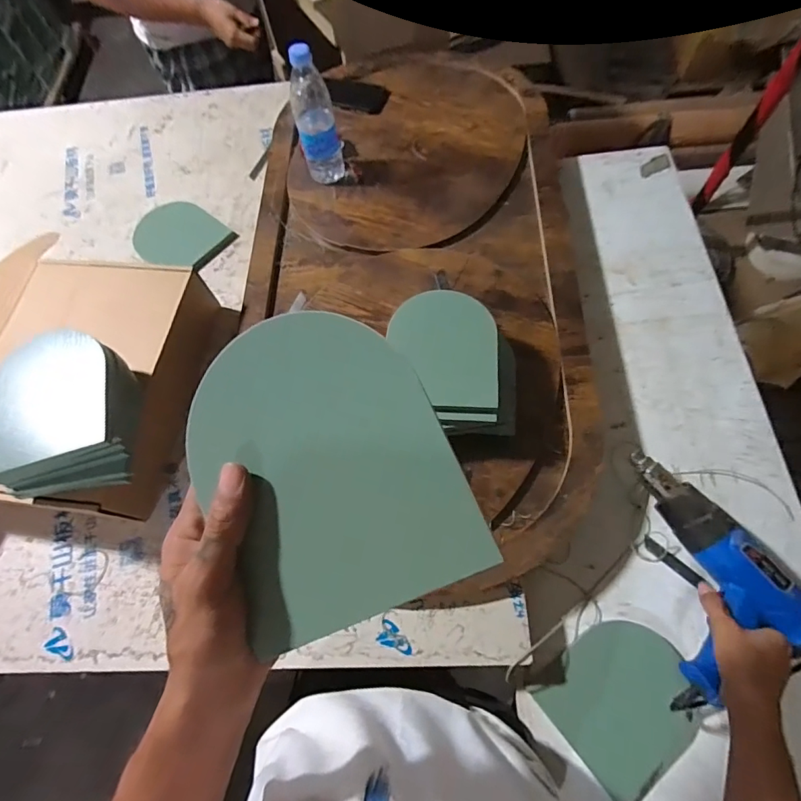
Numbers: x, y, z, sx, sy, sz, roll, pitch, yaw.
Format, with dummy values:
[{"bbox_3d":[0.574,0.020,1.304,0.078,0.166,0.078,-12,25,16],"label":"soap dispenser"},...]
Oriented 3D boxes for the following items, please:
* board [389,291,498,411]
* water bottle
[{"bbox_3d":[0.056,-0.068,0.582,0.137,0.010,0.149,4,79,-2],"label":"board"},{"bbox_3d":[-0.147,-0.485,0.777,0.065,0.211,0.059,-19,67,-3],"label":"water bottle"}]

